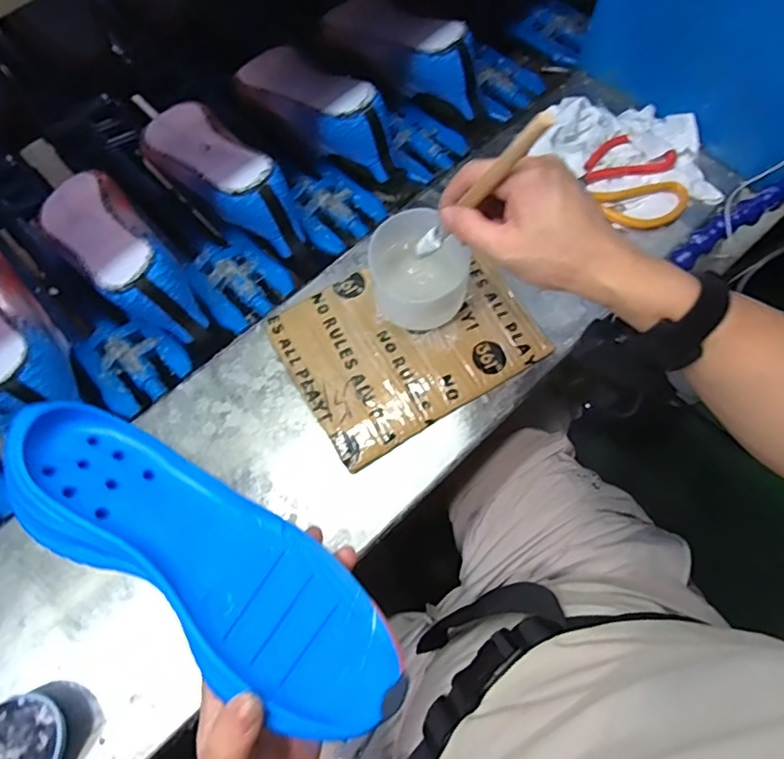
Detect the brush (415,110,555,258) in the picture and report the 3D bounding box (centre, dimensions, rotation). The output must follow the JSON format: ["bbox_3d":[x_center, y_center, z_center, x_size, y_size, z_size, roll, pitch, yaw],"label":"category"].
[{"bbox_3d":[0.057,-0.128,0.379,0.014,0.172,0.013,10,71,-20],"label":"brush"}]

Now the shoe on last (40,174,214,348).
[{"bbox_3d":[-0.294,-0.137,0.564,0.089,0.104,0.258,-39,76,-10],"label":"shoe on last"}]

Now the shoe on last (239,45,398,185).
[{"bbox_3d":[-0.087,-0.324,0.631,0.244,0.100,0.080,39,77,12],"label":"shoe on last"}]

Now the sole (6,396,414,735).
[{"bbox_3d":[-0.116,0.112,0.338,0.275,0.040,0.106,34,36,7],"label":"sole"}]

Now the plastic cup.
[{"bbox_3d":[0.030,-0.104,0.523,0.095,0.051,0.093,0,72,1],"label":"plastic cup"}]

